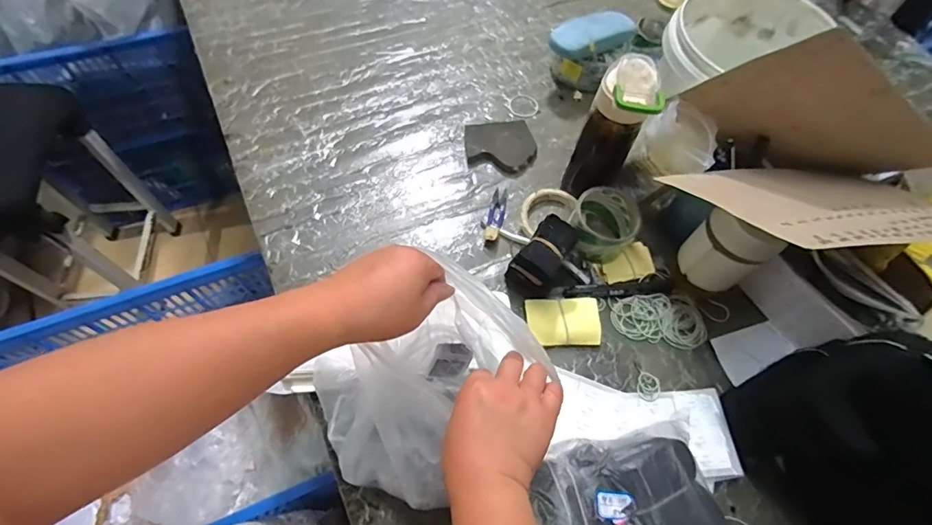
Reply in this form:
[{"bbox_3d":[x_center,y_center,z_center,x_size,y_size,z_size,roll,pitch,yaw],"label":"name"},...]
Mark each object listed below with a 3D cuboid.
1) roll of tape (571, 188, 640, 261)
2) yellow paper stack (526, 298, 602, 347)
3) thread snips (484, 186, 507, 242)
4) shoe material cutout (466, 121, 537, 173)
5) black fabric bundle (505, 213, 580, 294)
[{"bbox_3d":[0.180,-0.045,0.617,0.081,0.064,0.085,1,63,-3],"label":"roll of tape"},{"bbox_3d":[0.124,0.076,0.590,0.093,0.017,0.060,0,63,-3],"label":"yellow paper stack"},{"bbox_3d":[0.044,-0.070,0.660,0.024,0.018,0.095,14,63,4],"label":"thread snips"},{"bbox_3d":[0.053,-0.178,0.712,0.102,0.031,0.085,-3,63,-5],"label":"shoe material cutout"},{"bbox_3d":[0.093,-0.005,0.587,0.057,0.091,0.075,33,66,13],"label":"black fabric bundle"}]

